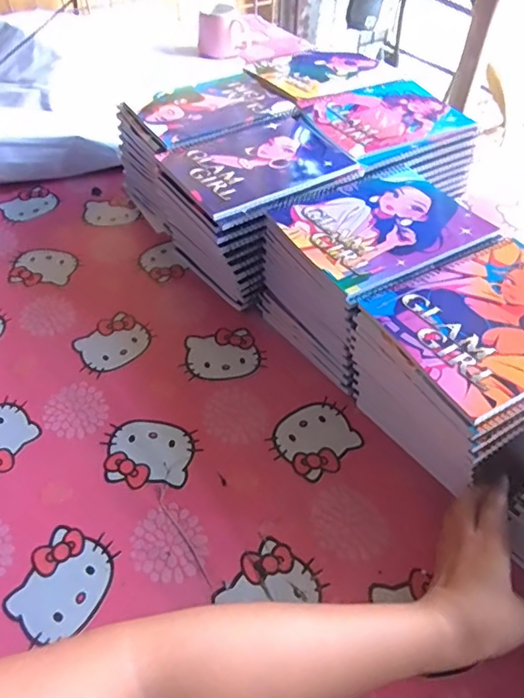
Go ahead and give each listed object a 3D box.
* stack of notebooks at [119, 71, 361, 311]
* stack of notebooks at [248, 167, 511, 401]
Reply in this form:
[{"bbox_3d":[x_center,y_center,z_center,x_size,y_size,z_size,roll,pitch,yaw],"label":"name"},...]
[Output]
[{"bbox_3d":[-0.034,-0.223,0.701,0.217,0.127,0.328,-23,53,-21],"label":"stack of notebooks"},{"bbox_3d":[0.116,-0.087,0.588,0.201,0.123,0.172,-30,56,-25],"label":"stack of notebooks"}]

